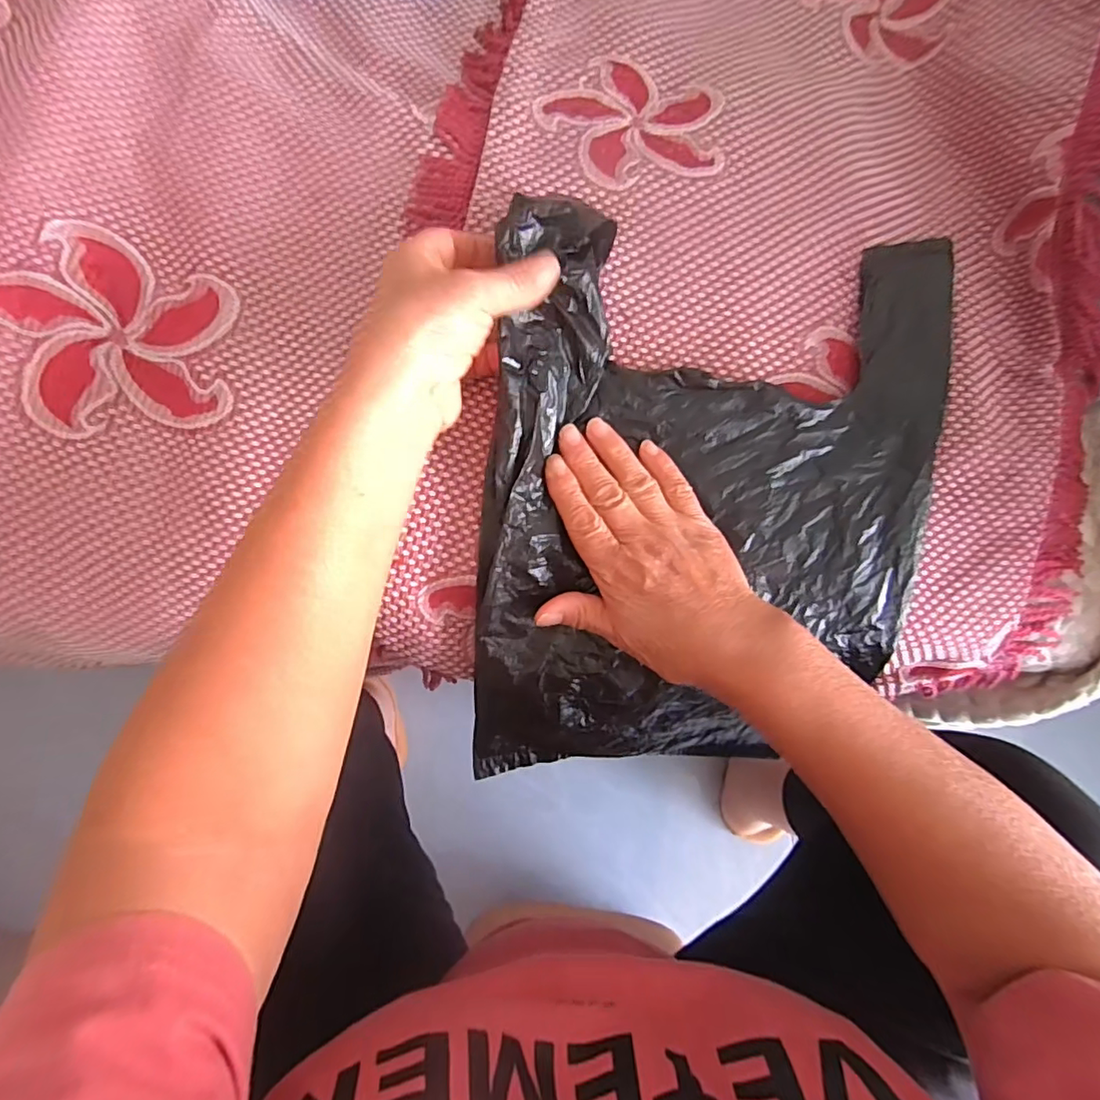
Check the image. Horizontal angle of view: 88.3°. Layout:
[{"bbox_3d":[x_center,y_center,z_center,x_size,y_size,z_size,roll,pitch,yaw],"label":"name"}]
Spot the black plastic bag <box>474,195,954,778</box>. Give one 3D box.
[{"bbox_3d":[0.096,-0.013,0.363,0.268,0.065,0.355,4,100,-5],"label":"black plastic bag"}]

